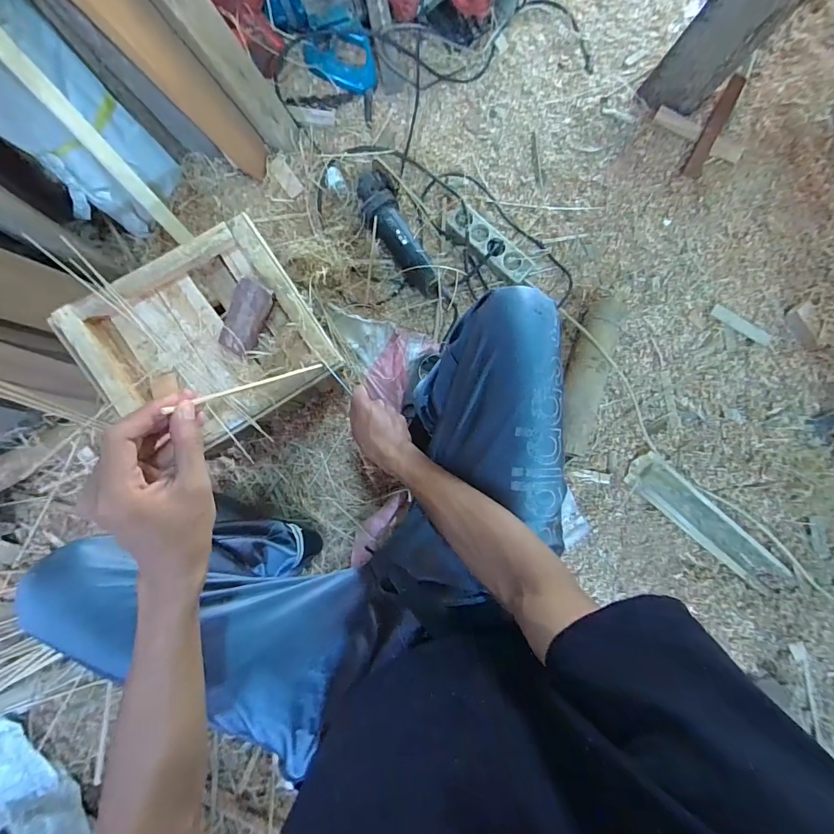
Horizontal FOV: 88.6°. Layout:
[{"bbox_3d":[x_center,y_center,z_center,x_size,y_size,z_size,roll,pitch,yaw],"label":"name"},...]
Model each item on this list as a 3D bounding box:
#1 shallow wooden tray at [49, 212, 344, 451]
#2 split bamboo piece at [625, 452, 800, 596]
[{"bbox_3d":[-0.292,-0.102,0.603,0.292,0.062,0.252,-34,89,-6],"label":"shallow wooden tray"},{"bbox_3d":[0.622,0.229,0.902,0.406,0.035,0.085,40,84,-1],"label":"split bamboo piece"}]

